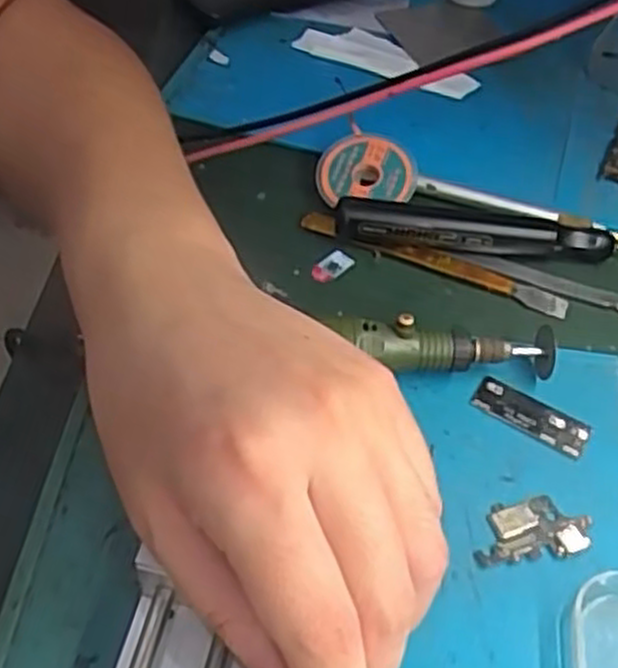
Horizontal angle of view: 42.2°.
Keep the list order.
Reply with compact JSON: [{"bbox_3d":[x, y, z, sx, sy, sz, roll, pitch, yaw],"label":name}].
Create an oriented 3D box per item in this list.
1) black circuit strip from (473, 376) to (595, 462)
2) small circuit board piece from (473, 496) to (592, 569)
[{"bbox_3d":[0.084,0.030,0.301,0.043,0.004,0.017,26,52,16],"label":"black circuit strip"},{"bbox_3d":[0.074,0.066,0.272,0.040,0.004,0.021,-5,50,-9],"label":"small circuit board piece"}]

